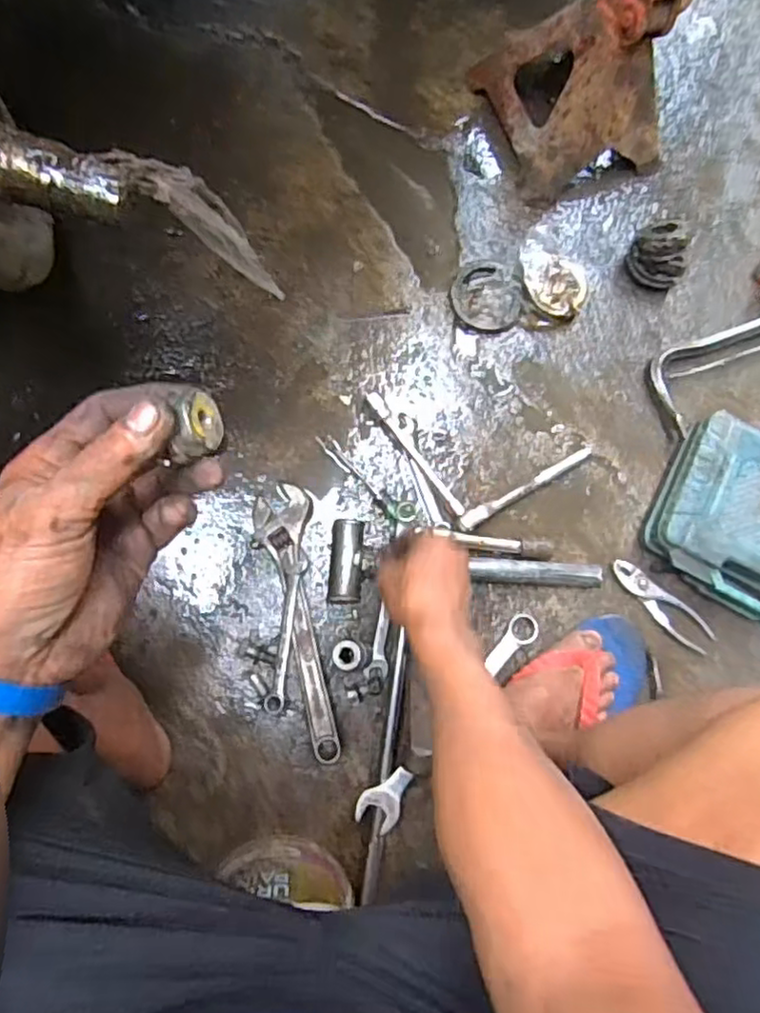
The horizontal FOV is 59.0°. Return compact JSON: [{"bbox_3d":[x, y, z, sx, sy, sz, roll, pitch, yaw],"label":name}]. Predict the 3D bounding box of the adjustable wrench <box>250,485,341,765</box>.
[{"bbox_3d":[-0.087,0.124,0.731,0.068,0.032,0.296,-10,85,-6],"label":"adjustable wrench"}]

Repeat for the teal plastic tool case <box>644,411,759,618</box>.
[{"bbox_3d":[0.442,0.024,0.777,0.242,0.063,0.194,29,82,-2],"label":"teal plastic tool case"}]

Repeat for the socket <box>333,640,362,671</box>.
[{"bbox_3d":[-0.036,0.160,0.726,0.030,0.041,0.032,1,83,-7],"label":"socket"}]

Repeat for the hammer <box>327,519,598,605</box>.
[{"bbox_3d":[0.098,0.075,0.757,0.307,0.029,0.089,6,84,-5],"label":"hammer"}]

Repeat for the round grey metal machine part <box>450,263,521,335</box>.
[{"bbox_3d":[0.129,-0.254,0.806,0.083,0.015,0.087,1,84,-5],"label":"round grey metal machine part"}]

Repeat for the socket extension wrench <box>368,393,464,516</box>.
[{"bbox_3d":[0.042,-0.061,0.772,0.015,0.014,0.170,-37,89,-8],"label":"socket extension wrench"}]

